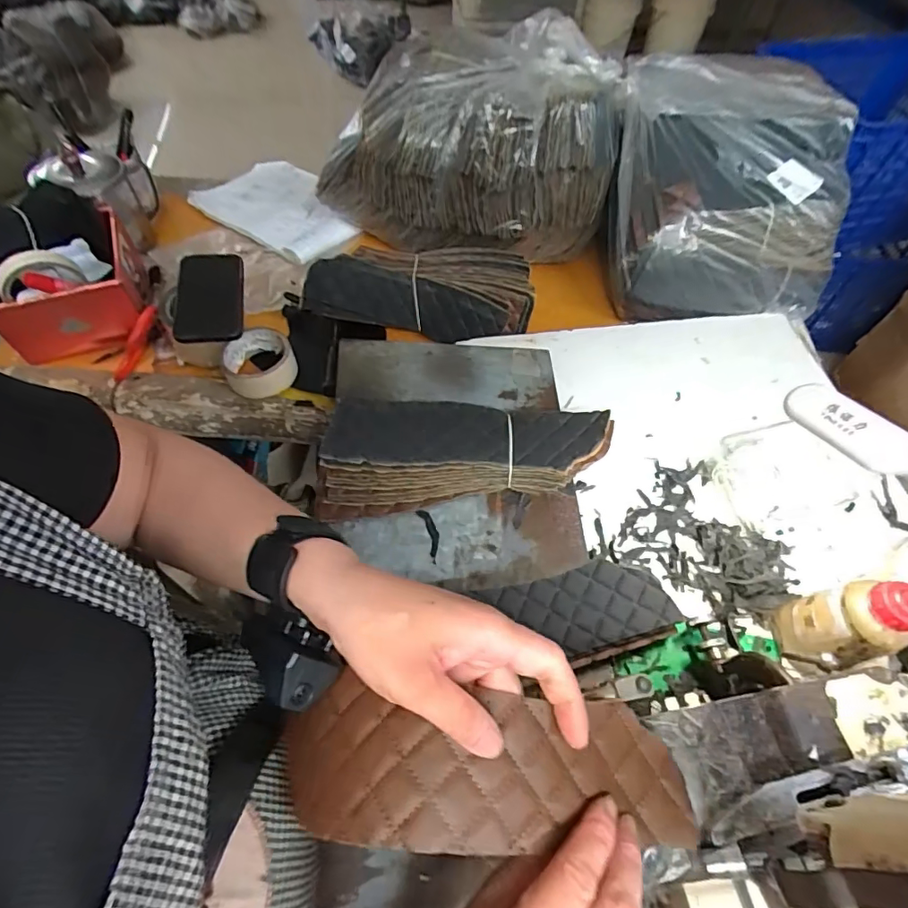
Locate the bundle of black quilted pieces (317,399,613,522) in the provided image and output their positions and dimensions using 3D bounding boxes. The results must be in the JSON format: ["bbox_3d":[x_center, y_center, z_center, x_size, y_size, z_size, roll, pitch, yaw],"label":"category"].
[{"bbox_3d":[0.008,-0.008,0.520,0.283,0.062,0.106,-6,58,-6],"label":"bundle of black quilted pieces"}]

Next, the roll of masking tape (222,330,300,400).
[{"bbox_3d":[-0.247,-0.114,0.656,0.086,0.040,0.080,1,57,-2],"label":"roll of masking tape"}]

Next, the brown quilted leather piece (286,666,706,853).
[{"bbox_3d":[0.017,0.166,0.272,0.214,0.061,0.067,5,57,-3],"label":"brown quilted leather piece"}]

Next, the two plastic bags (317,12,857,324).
[{"bbox_3d":[0.196,-0.419,0.744,0.673,0.218,0.350,24,59,12],"label":"two plastic bags"}]

